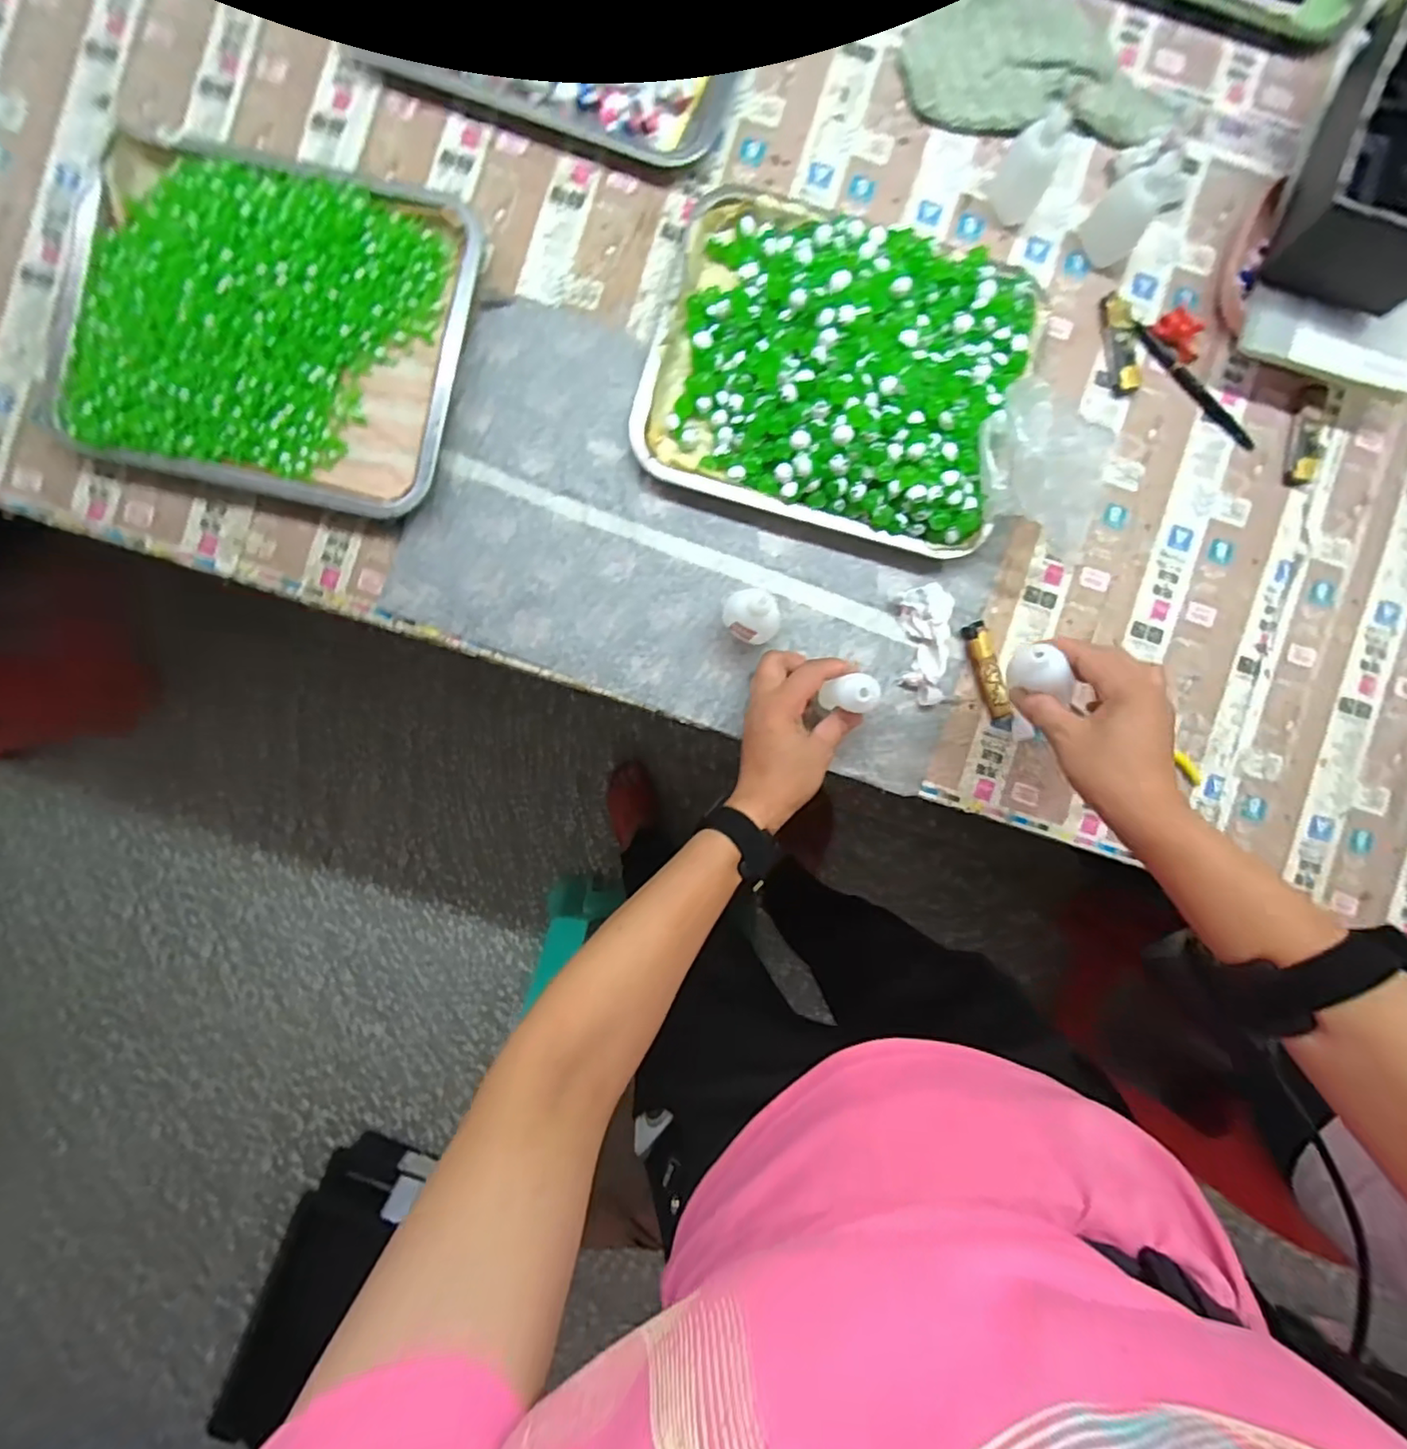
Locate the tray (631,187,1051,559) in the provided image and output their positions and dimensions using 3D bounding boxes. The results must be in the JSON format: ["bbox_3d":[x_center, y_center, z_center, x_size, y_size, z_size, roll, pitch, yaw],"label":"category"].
[{"bbox_3d":[0.108,-0.276,0.476,0.294,0.047,0.238,14,93,0],"label":"tray"}]

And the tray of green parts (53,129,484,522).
[{"bbox_3d":[-0.353,-0.317,0.484,0.309,0.035,0.256,12,93,0],"label":"tray of green parts"}]

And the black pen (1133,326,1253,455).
[{"bbox_3d":[0.408,-0.281,0.508,0.017,0.006,0.139,-44,92,2],"label":"black pen"}]

